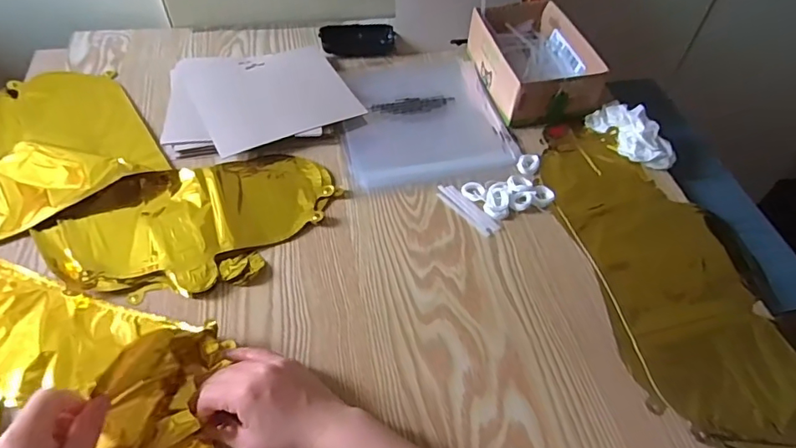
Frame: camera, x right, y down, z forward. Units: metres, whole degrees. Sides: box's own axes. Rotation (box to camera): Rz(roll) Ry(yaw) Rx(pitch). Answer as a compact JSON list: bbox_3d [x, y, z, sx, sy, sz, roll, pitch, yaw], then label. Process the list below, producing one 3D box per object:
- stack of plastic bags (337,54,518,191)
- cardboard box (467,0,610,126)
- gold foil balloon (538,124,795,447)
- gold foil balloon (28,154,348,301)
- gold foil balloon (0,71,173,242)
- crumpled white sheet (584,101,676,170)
[{"bbox_3d":[0.026,-0.148,0.683,0.207,0.017,0.239,-9,53,-10],"label":"stack of plastic bags"},{"bbox_3d":[0.187,-0.228,0.722,0.142,0.069,0.196,-12,53,-13],"label":"cardboard box"},{"bbox_3d":[0.290,0.040,0.536,0.190,0.011,0.408,-6,52,-8],"label":"gold foil balloon"},{"bbox_3d":[-0.216,-0.005,0.549,0.291,0.011,0.170,-8,53,-10],"label":"gold foil balloon"},{"bbox_3d":[-0.421,-0.097,0.607,0.223,0.030,0.233,-29,59,-24],"label":"gold foil balloon"},{"bbox_3d":[0.290,-0.114,0.637,0.056,0.029,0.110,-27,58,-23],"label":"crumpled white sheet"}]

